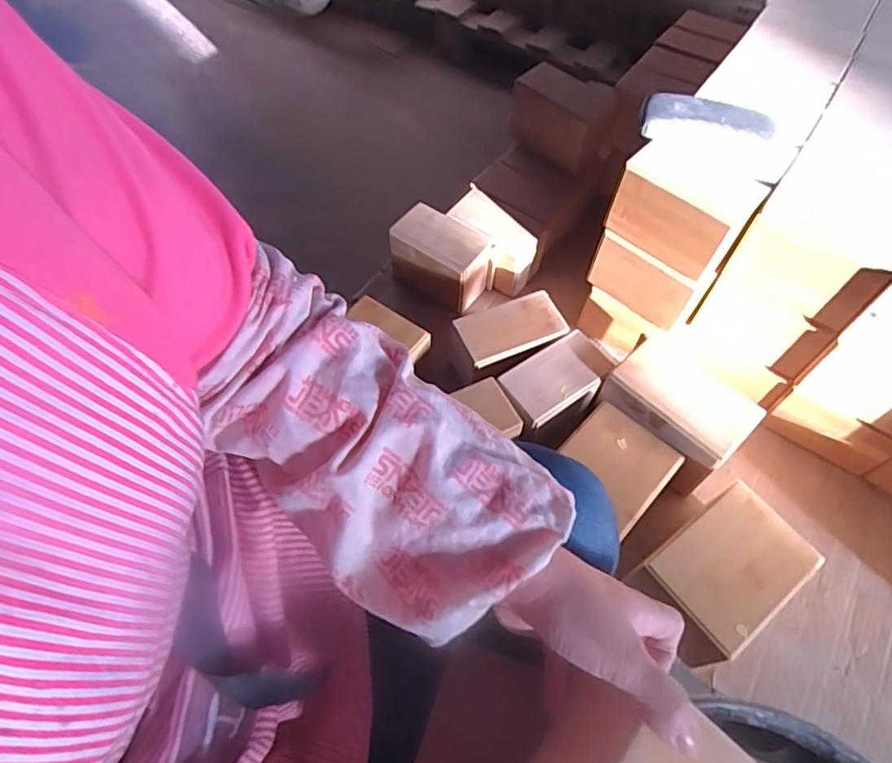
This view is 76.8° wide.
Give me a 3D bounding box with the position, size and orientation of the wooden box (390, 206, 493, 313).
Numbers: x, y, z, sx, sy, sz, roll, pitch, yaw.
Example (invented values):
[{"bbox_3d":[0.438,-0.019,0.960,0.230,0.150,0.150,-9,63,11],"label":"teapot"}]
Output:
[{"bbox_3d":[-0.009,-0.193,0.903,0.145,0.101,0.097,30,62,17],"label":"wooden box"}]

